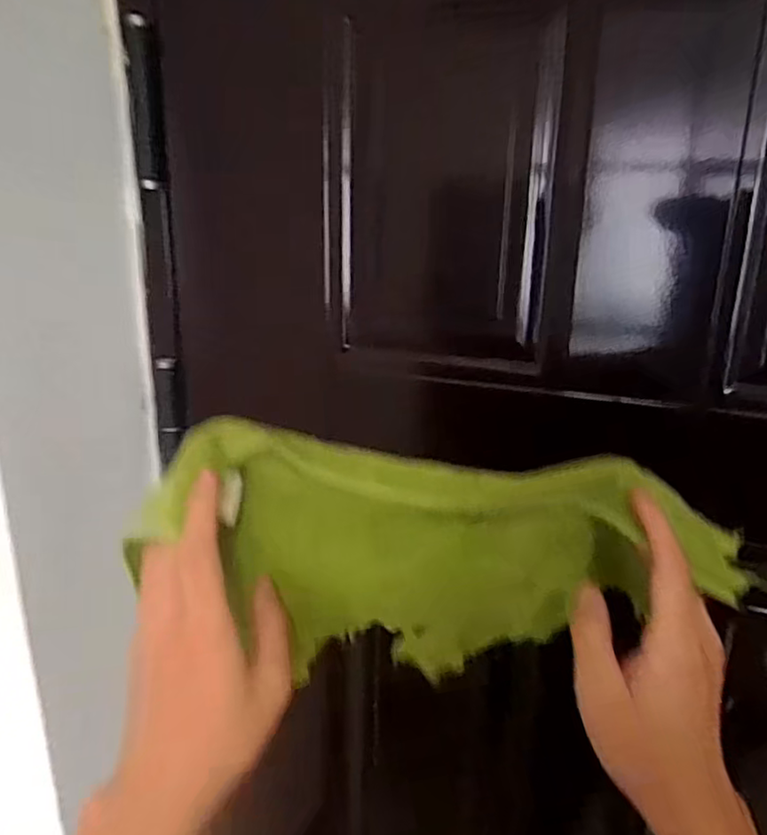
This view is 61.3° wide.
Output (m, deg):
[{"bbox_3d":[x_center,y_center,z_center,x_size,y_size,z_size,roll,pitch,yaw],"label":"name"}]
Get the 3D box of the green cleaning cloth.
[{"bbox_3d":[0.028,0.090,0.376,0.297,0.166,0.093,2,15,0],"label":"green cleaning cloth"}]

